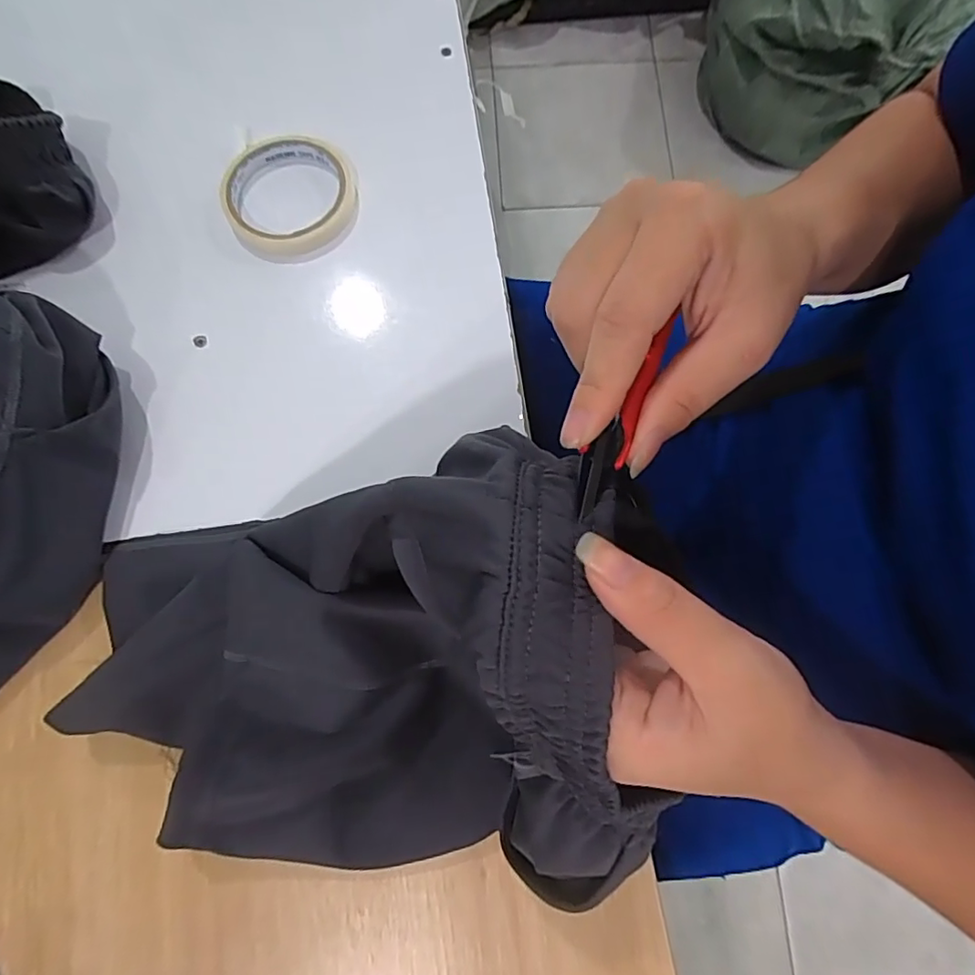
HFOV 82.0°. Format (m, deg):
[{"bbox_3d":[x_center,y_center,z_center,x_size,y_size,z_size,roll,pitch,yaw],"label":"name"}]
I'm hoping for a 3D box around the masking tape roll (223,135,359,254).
[{"bbox_3d":[-0.140,-0.208,0.404,0.089,0.022,0.089,0,78,-1],"label":"masking tape roll"}]

